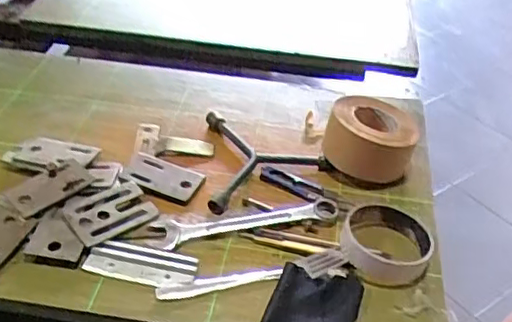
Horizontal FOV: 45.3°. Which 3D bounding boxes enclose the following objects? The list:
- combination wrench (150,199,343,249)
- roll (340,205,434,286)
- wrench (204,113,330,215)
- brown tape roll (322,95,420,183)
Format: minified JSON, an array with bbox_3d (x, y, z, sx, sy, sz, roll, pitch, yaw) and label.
[{"bbox_3d":[-0.007,0.059,0.614,0.189,0.007,0.033,-7,40,-14],"label":"combination wrench"},{"bbox_3d":[0.124,0.071,0.572,0.079,0.032,0.085,3,39,-2],"label":"roll"},{"bbox_3d":[-0.017,-0.011,0.687,0.147,0.014,0.136,-20,45,-27],"label":"wrench"},{"bbox_3d":[0.128,-0.026,0.688,0.100,0.062,0.085,10,39,7],"label":"brown tape roll"}]

